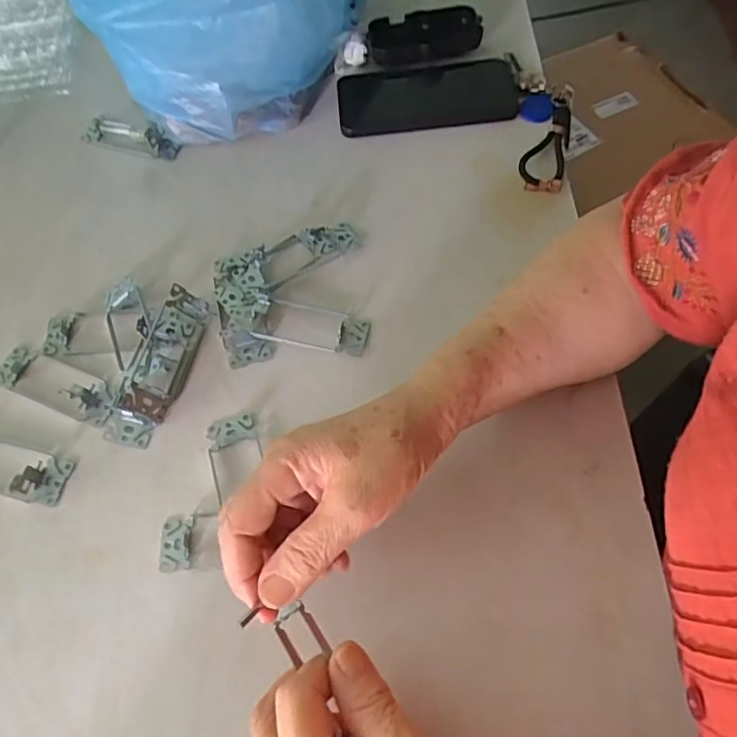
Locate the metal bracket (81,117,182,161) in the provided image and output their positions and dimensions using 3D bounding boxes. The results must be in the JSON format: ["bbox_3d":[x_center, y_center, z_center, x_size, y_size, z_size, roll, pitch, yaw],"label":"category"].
[{"bbox_3d":[-0.231,-0.225,0.550,0.098,0.019,0.033,19,65,13],"label":"metal bracket"}]

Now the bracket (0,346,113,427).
[{"bbox_3d":[-0.240,0.009,0.429,0.107,0.018,0.037,18,65,13],"label":"bracket"}]

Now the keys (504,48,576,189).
[{"bbox_3d":[0.162,-0.233,0.526,0.056,0.025,0.174,0,62,4],"label":"keys"}]

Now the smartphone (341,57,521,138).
[{"bbox_3d":[0.059,-0.263,0.552,0.172,0.015,0.087,-4,62,2],"label":"smartphone"}]

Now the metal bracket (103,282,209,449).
[{"bbox_3d":[-0.160,-0.005,0.427,0.043,0.025,0.124,13,64,11],"label":"metal bracket"}]

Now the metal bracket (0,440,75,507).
[{"bbox_3d":[-0.266,0.067,0.402,0.105,0.019,0.038,10,64,9],"label":"metal bracket"}]

